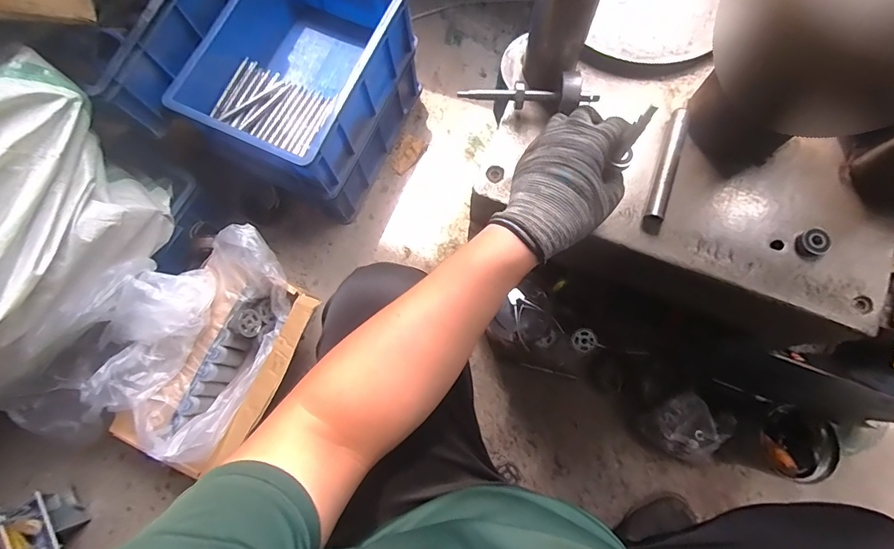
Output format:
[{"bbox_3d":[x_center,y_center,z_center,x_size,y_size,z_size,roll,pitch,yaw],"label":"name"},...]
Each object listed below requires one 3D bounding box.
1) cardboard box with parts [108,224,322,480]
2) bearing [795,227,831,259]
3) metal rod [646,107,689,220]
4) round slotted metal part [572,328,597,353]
[{"bbox_3d":[-0.389,0.139,0.823,0.243,0.144,0.404,25,78,7],"label":"cardboard box with parts"},{"bbox_3d":[0.402,-0.033,0.489,0.032,0.014,0.031,0,76,1],"label":"bearing"},{"bbox_3d":[0.253,-0.127,0.510,0.022,0.018,0.139,17,77,5],"label":"metal rod"},{"bbox_3d":[0.276,0.133,0.897,0.046,0.010,0.047,0,76,1],"label":"round slotted metal part"}]

